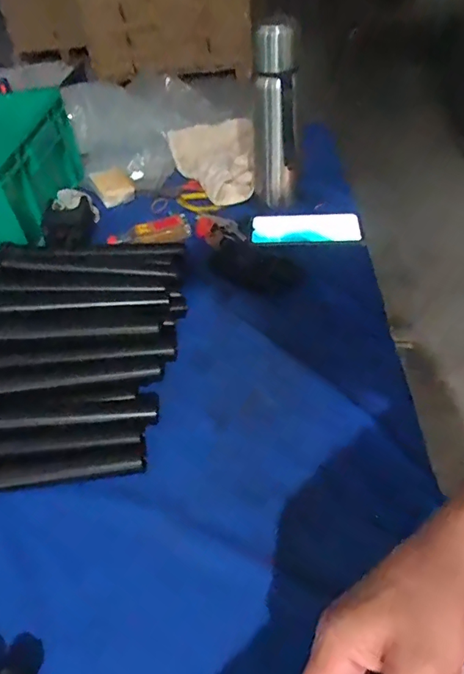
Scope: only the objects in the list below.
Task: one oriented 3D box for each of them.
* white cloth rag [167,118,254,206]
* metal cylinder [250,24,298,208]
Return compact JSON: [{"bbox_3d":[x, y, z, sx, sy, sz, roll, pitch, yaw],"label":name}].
[{"bbox_3d":[-0.035,-0.299,0.788,0.148,0.049,0.215,-4,46,3],"label":"white cloth rag"},{"bbox_3d":[0.062,-0.312,0.670,0.060,0.236,0.051,2,47,9],"label":"metal cylinder"}]

